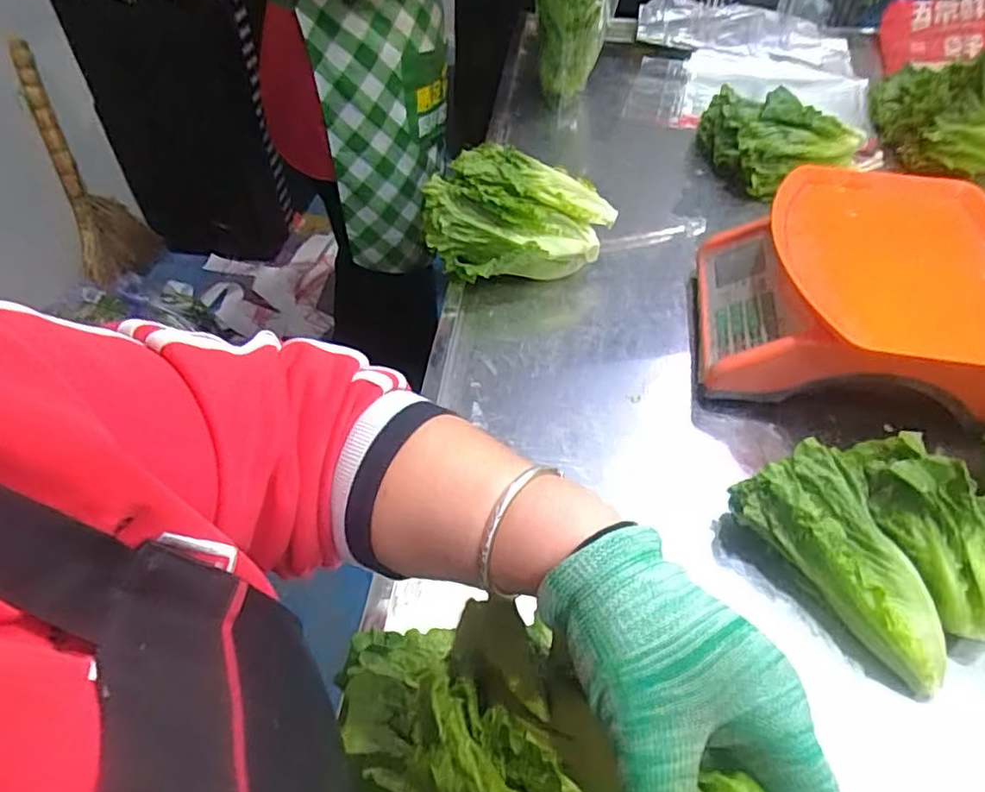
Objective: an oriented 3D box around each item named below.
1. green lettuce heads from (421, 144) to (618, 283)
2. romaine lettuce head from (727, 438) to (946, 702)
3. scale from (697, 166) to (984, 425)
[{"bbox_3d":[0.029,-0.201,0.748,0.215,0.134,0.121,-10,49,-10],"label":"green lettuce heads"},{"bbox_3d":[0.290,0.121,0.502,0.110,0.077,0.183,-28,54,-24],"label":"romaine lettuce head"},{"bbox_3d":[0.371,-0.114,0.668,0.277,0.117,0.283,10,48,8],"label":"scale"}]

